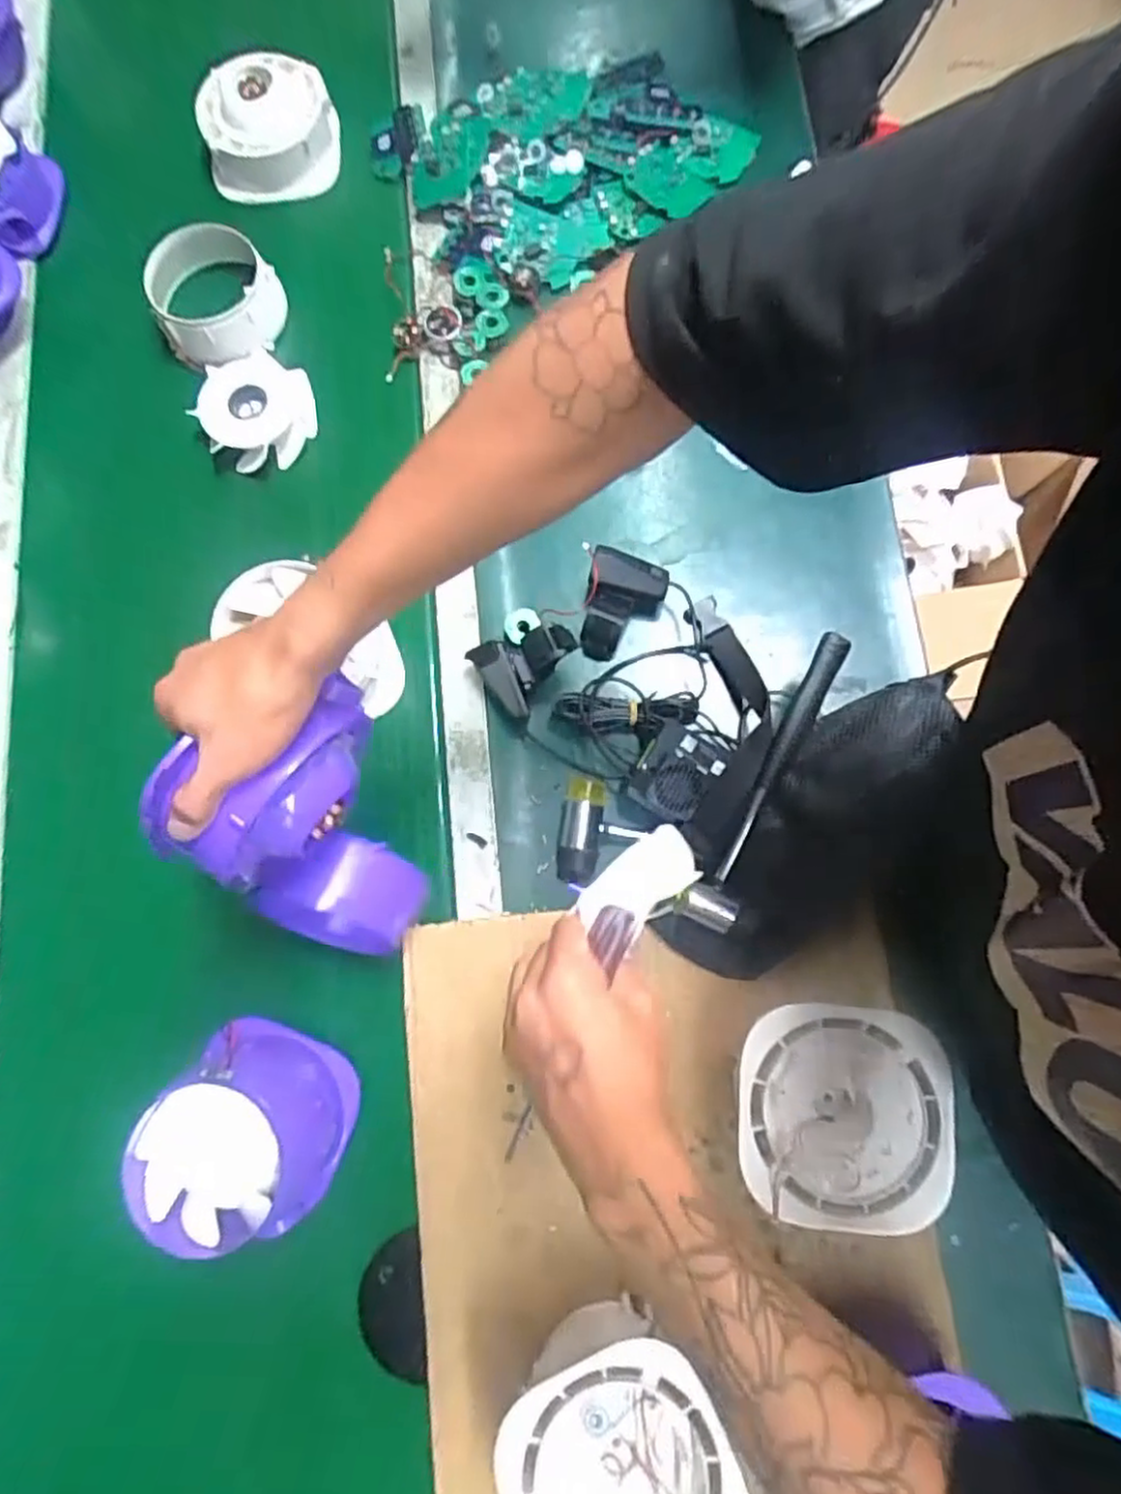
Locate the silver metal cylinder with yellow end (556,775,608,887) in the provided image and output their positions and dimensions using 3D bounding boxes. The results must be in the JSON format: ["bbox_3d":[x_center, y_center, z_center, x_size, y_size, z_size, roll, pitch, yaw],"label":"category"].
[{"bbox_3d":[0.017,0.069,0.619,0.035,0.037,0.092,9,78,3],"label":"silver metal cylinder with yellow end"}]

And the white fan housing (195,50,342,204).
[{"bbox_3d":[-0.306,-0.648,0.754,0.140,0.089,0.093,-20,78,-3],"label":"white fan housing"}]

